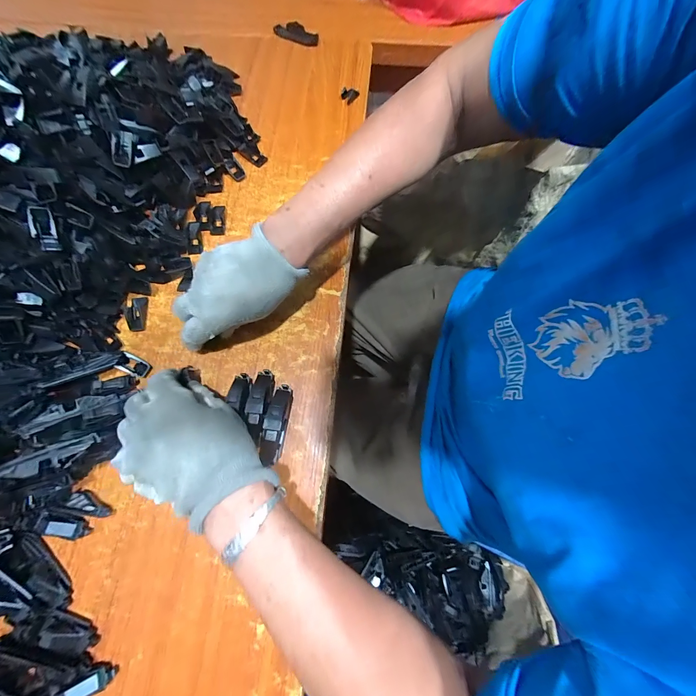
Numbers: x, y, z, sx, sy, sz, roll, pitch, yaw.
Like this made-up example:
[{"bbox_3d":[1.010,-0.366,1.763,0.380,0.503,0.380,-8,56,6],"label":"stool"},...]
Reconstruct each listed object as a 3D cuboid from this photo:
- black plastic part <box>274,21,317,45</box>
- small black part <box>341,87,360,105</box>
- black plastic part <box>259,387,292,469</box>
[{"bbox_3d":[-0.084,-0.502,0.482,0.073,0.017,0.024,23,74,7],"label":"black plastic part"},{"bbox_3d":[0.002,-0.374,0.445,0.020,0.012,0.025,34,76,10],"label":"small black part"},{"bbox_3d":[-0.072,0.074,0.302,0.020,0.020,0.076,9,73,2],"label":"black plastic part"}]

